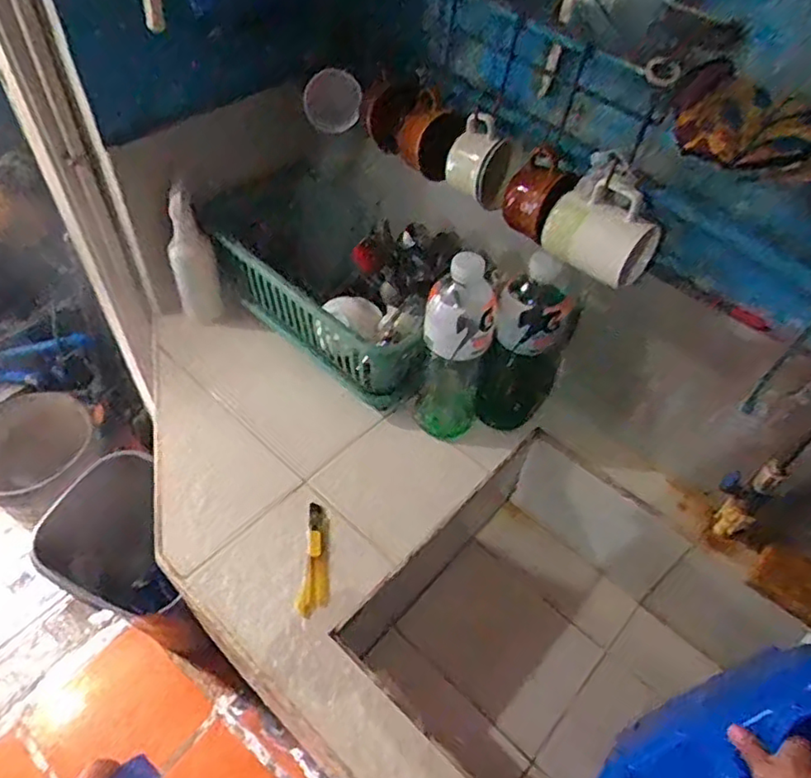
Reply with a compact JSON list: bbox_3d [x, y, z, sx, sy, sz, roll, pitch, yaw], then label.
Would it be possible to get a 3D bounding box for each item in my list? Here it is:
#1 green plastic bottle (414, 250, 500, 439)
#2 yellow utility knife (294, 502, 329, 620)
[{"bbox_3d":[0.069,-0.052,0.858,0.092,0.287,0.083,10,51,5],"label":"green plastic bottle"},{"bbox_3d":[-0.121,0.222,0.811,0.038,0.011,0.152,-1,51,-4],"label":"yellow utility knife"}]

